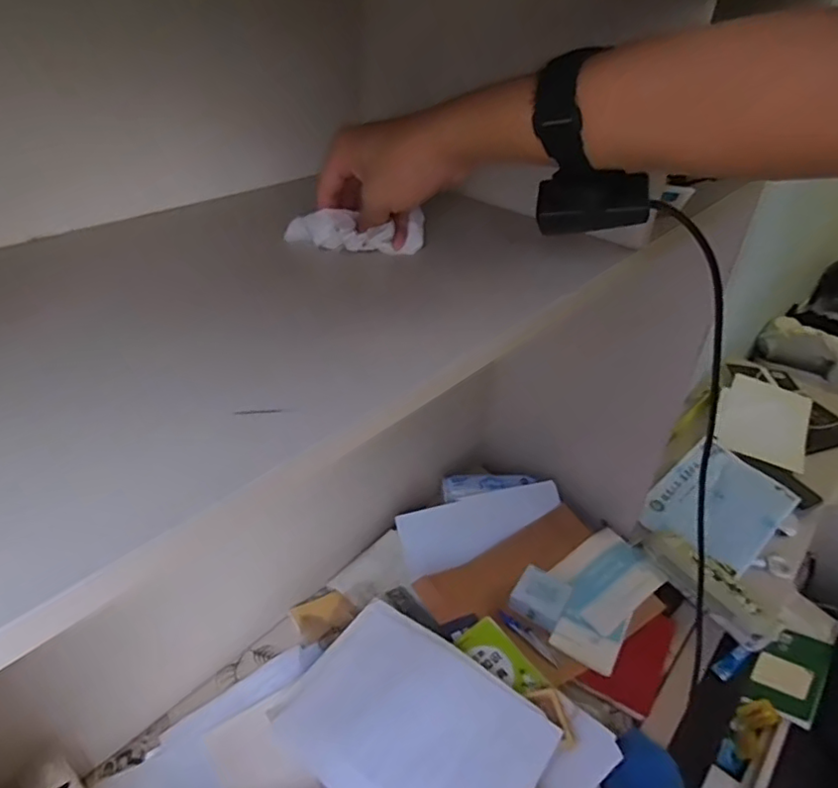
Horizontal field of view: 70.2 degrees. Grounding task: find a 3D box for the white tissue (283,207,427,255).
[{"bbox_3d":[-0.049,-0.123,0.453,0.105,0.029,0.048,5,36,-1],"label":"white tissue"}]

